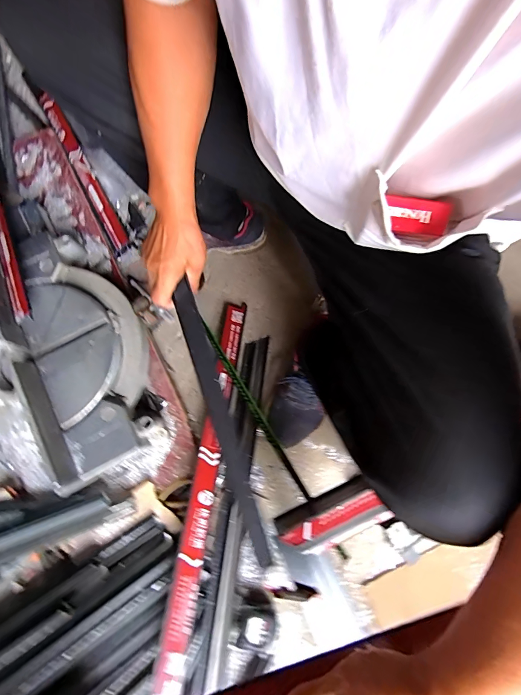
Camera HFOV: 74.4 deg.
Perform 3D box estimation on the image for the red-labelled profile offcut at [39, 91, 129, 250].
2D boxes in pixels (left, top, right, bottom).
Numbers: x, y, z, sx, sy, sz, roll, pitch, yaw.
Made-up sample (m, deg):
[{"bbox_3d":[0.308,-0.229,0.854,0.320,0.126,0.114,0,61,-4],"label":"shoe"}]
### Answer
[{"bbox_3d":[-0.416,-0.422,0.800,0.037,0.027,0.451,-29,79,-7],"label":"red-labelled profile offcut"}]

